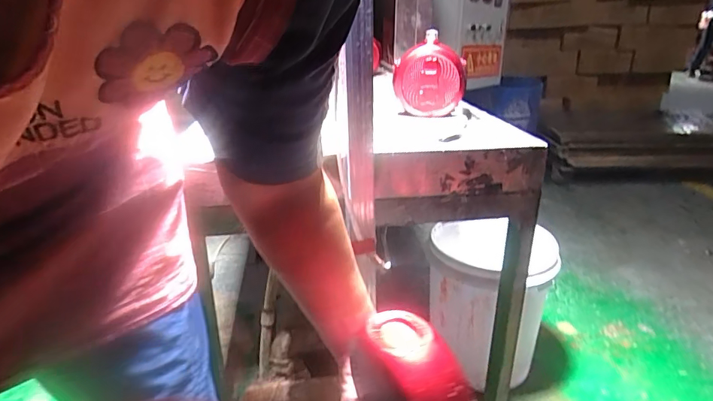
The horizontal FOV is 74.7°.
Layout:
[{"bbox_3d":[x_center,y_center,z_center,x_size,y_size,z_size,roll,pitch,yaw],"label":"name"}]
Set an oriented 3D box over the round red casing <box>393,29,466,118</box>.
[{"bbox_3d":[0.138,-0.237,0.887,0.130,0.142,0.036,1,22,2],"label":"round red casing"}]

